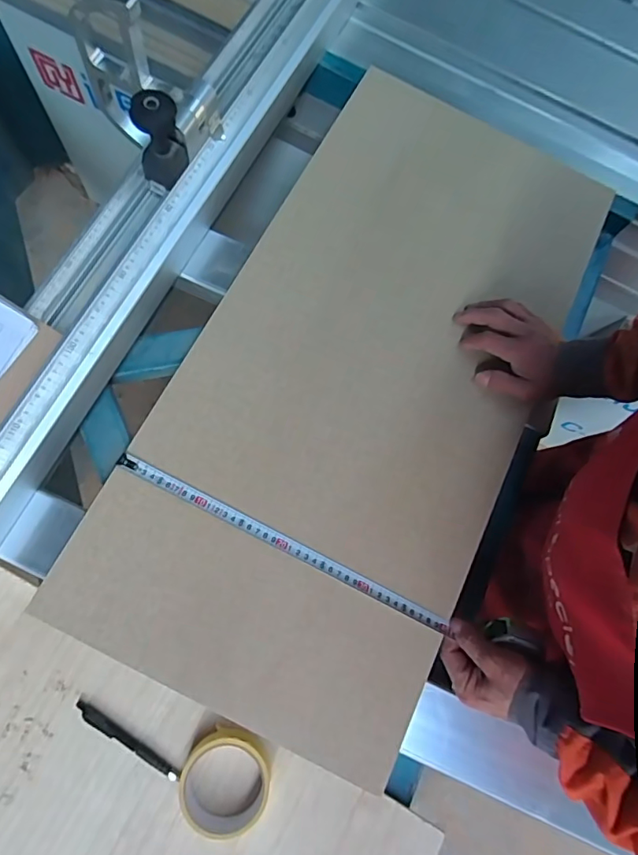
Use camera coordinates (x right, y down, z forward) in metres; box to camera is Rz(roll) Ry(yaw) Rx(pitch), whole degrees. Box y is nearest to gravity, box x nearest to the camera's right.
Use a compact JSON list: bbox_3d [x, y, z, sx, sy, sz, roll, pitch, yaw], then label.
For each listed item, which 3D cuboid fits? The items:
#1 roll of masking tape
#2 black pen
[{"bbox_3d":[-0.095,0.363,0.512,0.088,0.030,0.093,2,76,-7],"label":"roll of masking tape"},{"bbox_3d":[-0.204,0.333,0.524,0.129,0.008,0.013,34,75,2],"label":"black pen"}]

